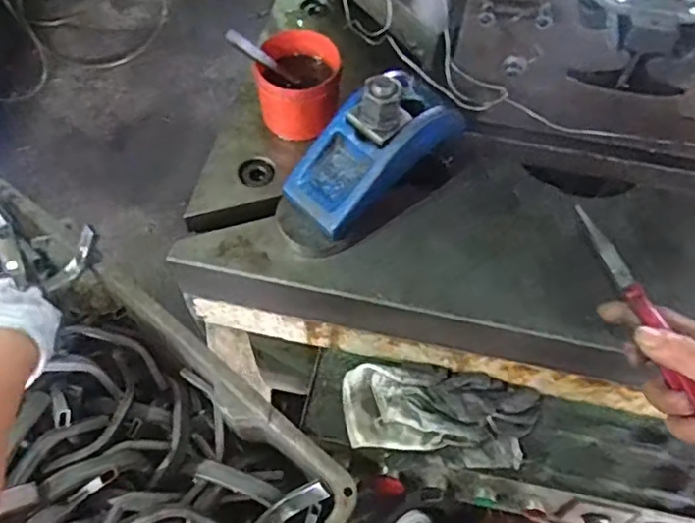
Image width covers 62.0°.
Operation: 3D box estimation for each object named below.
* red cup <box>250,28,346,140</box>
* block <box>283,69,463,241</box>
[{"bbox_3d":[-0.045,-0.169,0.554,0.077,0.074,0.074,1,61,-2],"label":"red cup"},{"bbox_3d":[0.023,-0.106,0.482,0.073,0.089,0.151,40,67,18],"label":"block"}]

